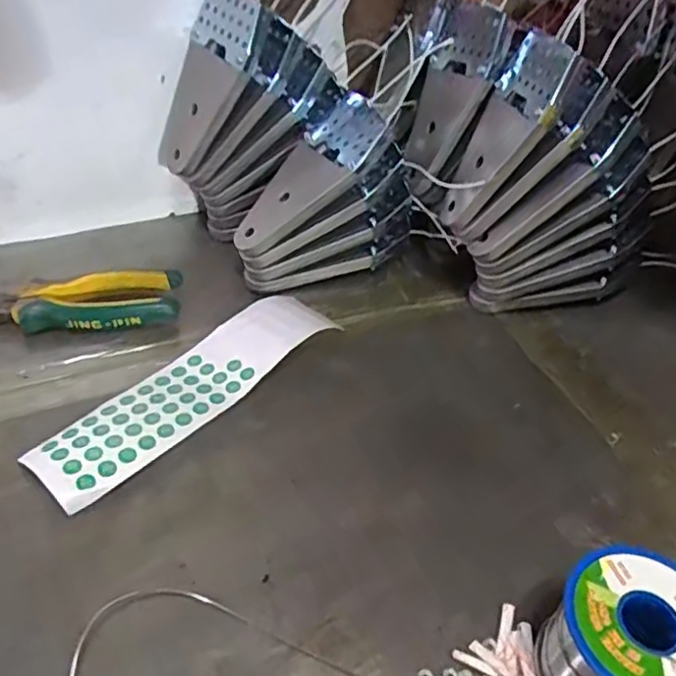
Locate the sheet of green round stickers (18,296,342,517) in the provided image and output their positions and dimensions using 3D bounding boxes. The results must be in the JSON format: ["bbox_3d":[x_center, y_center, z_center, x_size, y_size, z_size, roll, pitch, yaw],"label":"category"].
[{"bbox_3d":[-0.092,0.026,0.403,0.061,0.024,0.210,33,48,27],"label":"sheet of green round stickers"}]

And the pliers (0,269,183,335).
[{"bbox_3d":[-0.208,-0.024,0.442,0.186,0.022,0.046,-1,42,-8],"label":"pliers"}]

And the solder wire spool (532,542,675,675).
[{"bbox_3d":[0.124,0.136,0.272,0.061,0.063,0.063,4,41,-3],"label":"solder wire spool"}]

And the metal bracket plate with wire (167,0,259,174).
[{"bbox_3d":[-0.100,-0.185,0.462,0.014,0.137,0.074,0,34,-47],"label":"metal bracket plate with wire"}]

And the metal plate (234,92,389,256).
[{"bbox_3d":[-0.022,-0.118,0.465,0.142,0.013,0.064,-47,55,1],"label":"metal plate"}]

